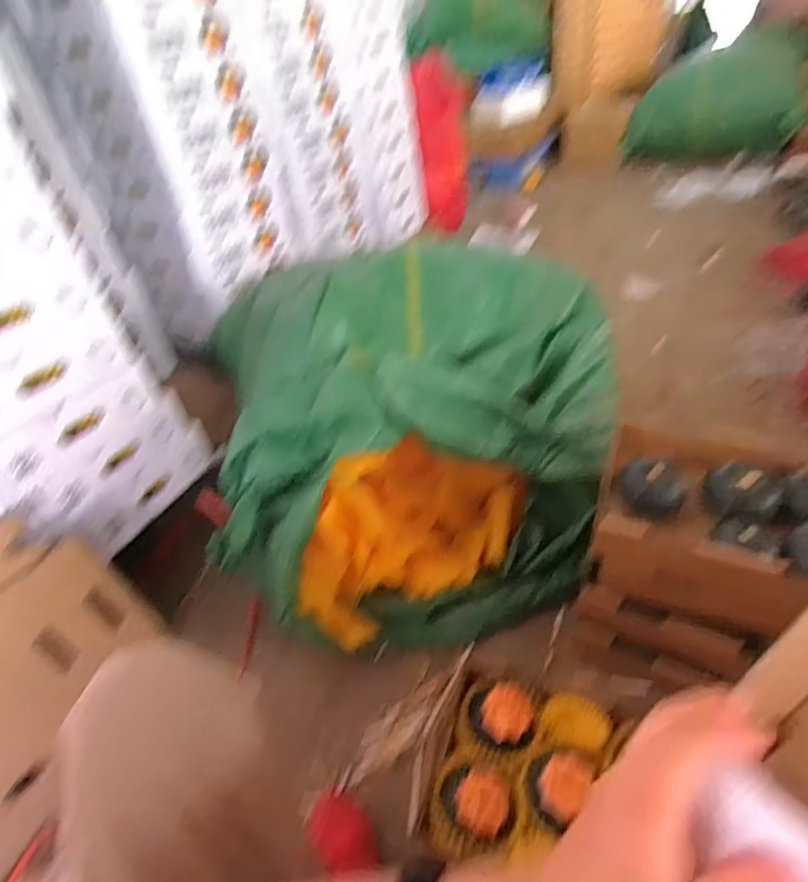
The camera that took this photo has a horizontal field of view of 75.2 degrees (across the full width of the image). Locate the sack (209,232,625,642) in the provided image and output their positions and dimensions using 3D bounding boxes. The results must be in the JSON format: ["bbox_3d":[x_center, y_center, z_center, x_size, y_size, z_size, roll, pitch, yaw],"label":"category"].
[{"bbox_3d":[0.031,-0.011,0.886,0.570,0.450,0.600,6,40,16],"label":"sack"}]

